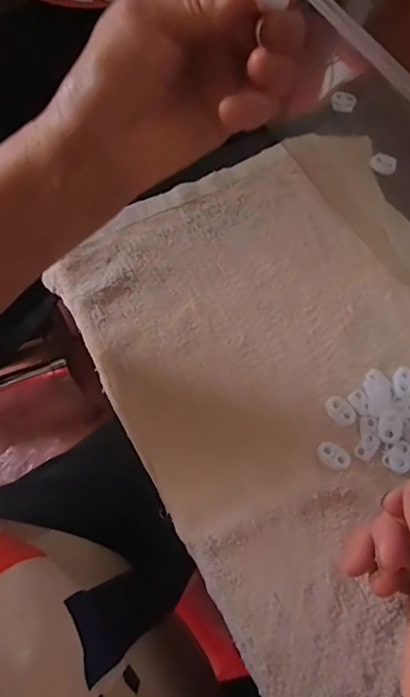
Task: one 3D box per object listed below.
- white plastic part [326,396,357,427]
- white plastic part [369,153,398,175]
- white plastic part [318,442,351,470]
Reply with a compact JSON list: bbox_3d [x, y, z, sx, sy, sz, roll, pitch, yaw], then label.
[{"bbox_3d":[0.094,0.043,0.336,0.022,0.005,0.016,42,73,15],"label":"white plastic part"},{"bbox_3d":[0.153,-0.159,0.420,0.022,0.007,0.012,30,71,13],"label":"white plastic part"},{"bbox_3d":[0.085,0.071,0.324,0.021,0.004,0.015,34,71,13],"label":"white plastic part"}]

